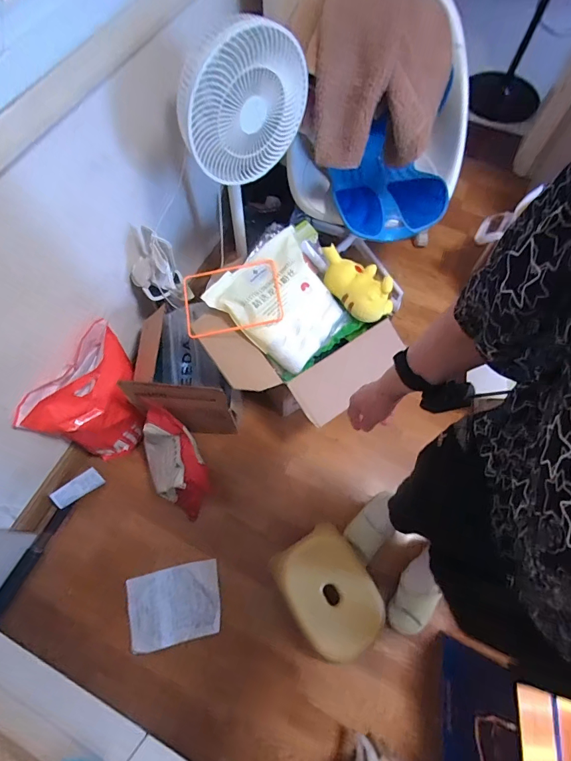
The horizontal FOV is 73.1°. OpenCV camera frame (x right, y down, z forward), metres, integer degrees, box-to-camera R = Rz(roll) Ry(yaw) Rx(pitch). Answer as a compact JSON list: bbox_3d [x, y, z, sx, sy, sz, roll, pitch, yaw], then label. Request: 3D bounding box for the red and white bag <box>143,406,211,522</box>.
[{"bbox_3d":[-0.306,0.241,1.067,0.156,0.293,0.240,-28,71,-12],"label":"red and white bag"}]

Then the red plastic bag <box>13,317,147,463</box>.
[{"bbox_3d":[-0.512,0.059,1.111,0.156,0.337,0.309,26,70,9],"label":"red plastic bag"}]

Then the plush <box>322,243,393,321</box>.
[{"bbox_3d":[0.188,-0.265,1.066,0.228,0.105,0.112,40,72,14],"label":"plush"}]

